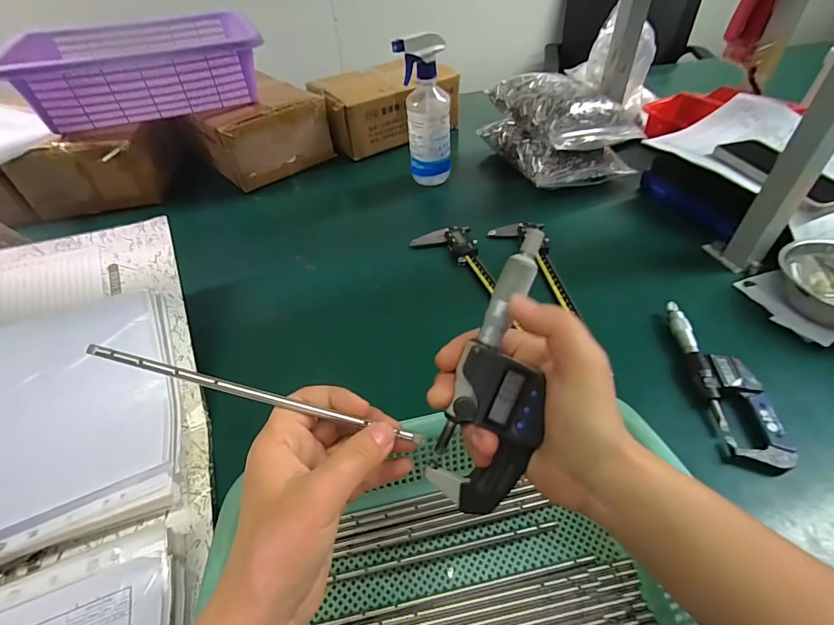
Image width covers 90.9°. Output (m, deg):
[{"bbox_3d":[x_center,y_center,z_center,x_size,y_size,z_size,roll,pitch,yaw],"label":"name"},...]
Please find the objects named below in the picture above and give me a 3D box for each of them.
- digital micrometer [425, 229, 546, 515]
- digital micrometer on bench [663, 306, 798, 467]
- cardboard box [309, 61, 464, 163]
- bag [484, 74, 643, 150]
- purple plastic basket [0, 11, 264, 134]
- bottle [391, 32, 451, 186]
[{"bbox_3d":[0.045,0.034,0.224,0.052,0.155,0.018,9,1,13],"label":"digital micrometer"},{"bbox_3d":[0.287,0.060,0.390,0.051,0.023,0.173,-1,44,3],"label":"digital micrometer on bench"},{"bbox_3d":[-0.058,-0.425,0.840,0.273,0.108,0.159,-20,47,-16],"label":"cardboard box"},{"bbox_3d":[0.248,-0.348,0.683,0.164,0.062,0.228,-13,45,-10],"label":"bag"},{"bbox_3d":[-0.466,-0.425,0.709,0.345,0.096,0.261,-21,47,-17],"label":"purple plastic basket"},{"bbox_3d":[0.014,-0.309,0.659,0.077,0.222,0.057,4,45,8],"label":"bottle"}]

